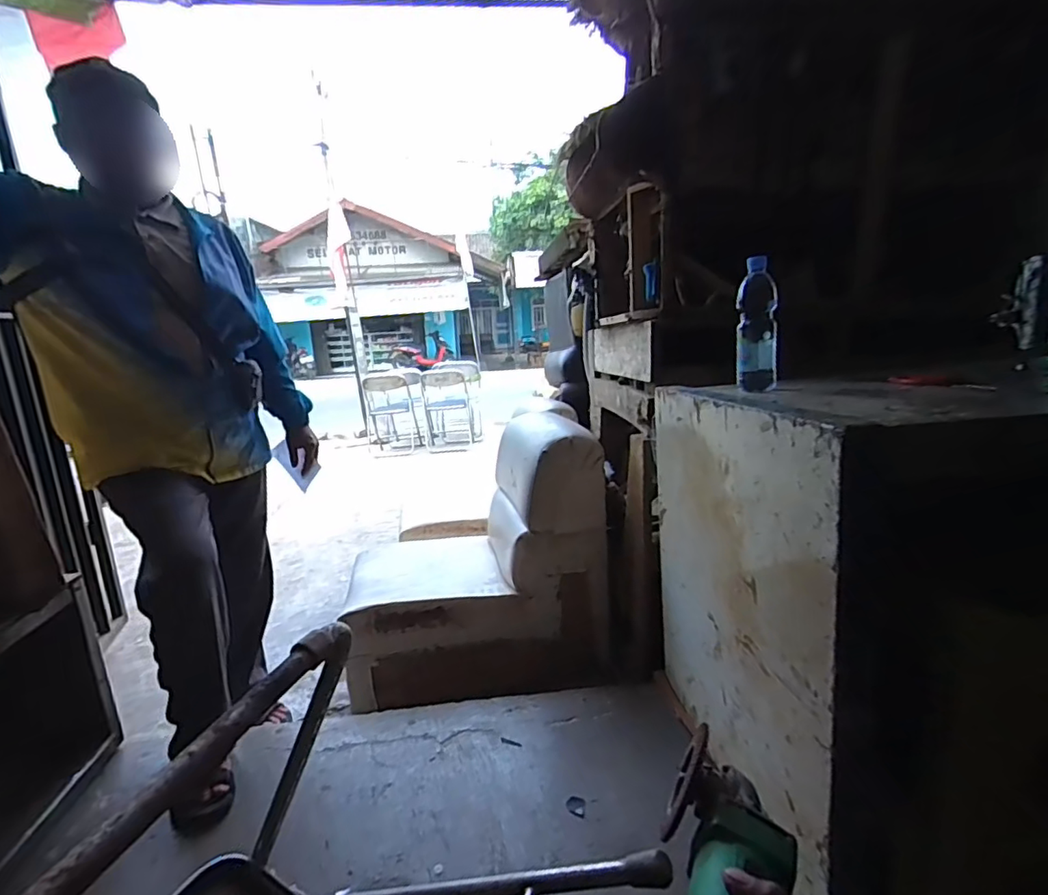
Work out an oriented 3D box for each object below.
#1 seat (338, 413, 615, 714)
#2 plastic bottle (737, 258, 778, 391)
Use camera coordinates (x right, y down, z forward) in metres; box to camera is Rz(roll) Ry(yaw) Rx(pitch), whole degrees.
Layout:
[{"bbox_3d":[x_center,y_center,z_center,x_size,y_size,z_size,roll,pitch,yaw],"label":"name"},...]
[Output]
[{"bbox_3d":[-0.160,0.290,1.678,0.733,0.675,0.537,-4,13,-12],"label":"seat"},{"bbox_3d":[0.437,-0.225,1.013,0.073,0.233,0.081,5,14,26],"label":"plastic bottle"}]

